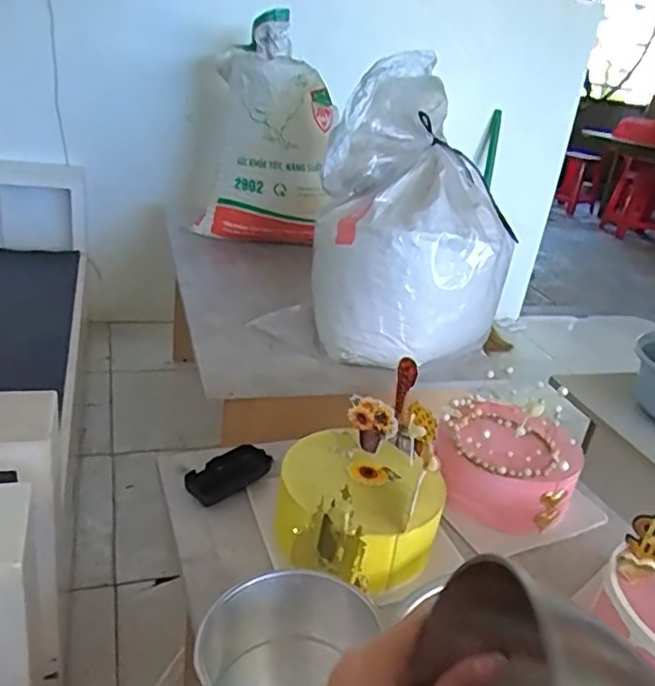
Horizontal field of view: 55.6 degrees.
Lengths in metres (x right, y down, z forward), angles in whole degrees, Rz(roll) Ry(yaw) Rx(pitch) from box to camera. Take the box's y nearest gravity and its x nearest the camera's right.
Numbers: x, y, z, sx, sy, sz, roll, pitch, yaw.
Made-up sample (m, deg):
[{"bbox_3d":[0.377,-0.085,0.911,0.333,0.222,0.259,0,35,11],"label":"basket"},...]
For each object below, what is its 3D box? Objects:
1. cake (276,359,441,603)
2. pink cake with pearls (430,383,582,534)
[{"bbox_3d":[0.033,0.154,0.664,0.168,0.165,0.178,8,25,2],"label":"cake"},{"bbox_3d":[0.233,0.148,0.788,0.156,0.132,0.180,22,28,28],"label":"pink cake with pearls"}]

